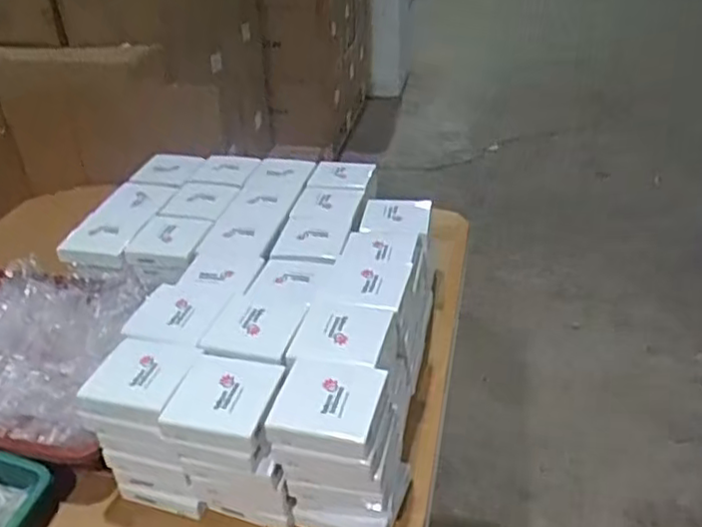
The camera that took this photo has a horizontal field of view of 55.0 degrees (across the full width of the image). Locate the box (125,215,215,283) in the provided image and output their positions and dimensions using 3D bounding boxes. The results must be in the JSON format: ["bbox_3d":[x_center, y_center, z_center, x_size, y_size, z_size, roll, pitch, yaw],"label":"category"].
[{"bbox_3d":[-0.226,-0.018,0.856,0.087,0.046,0.091,5,34,12],"label":"box"}]

